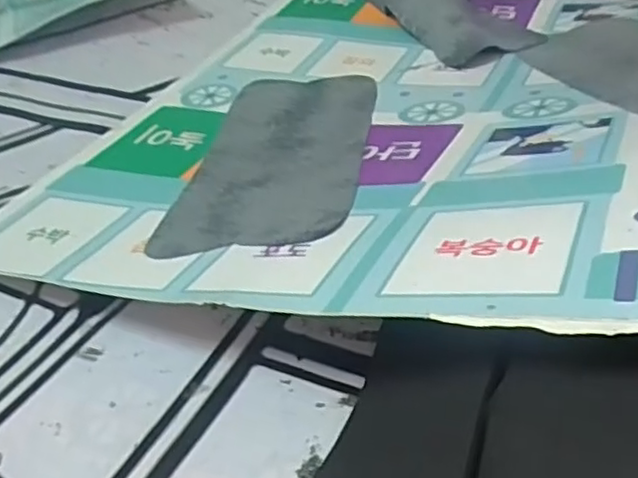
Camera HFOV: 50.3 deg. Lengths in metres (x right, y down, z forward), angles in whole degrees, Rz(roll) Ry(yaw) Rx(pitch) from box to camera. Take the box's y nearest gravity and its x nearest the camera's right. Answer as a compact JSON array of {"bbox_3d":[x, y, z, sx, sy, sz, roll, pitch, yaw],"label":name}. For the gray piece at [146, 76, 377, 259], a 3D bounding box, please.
[{"bbox_3d":[-0.021,-0.055,0.399,0.097,0.009,0.228,-6,29,12],"label":"gray piece"}]

